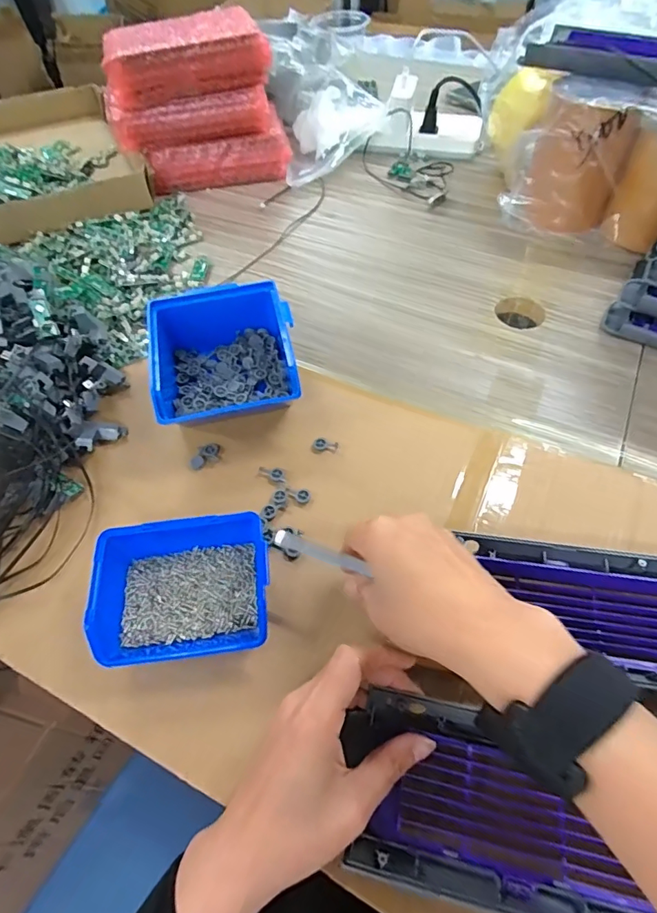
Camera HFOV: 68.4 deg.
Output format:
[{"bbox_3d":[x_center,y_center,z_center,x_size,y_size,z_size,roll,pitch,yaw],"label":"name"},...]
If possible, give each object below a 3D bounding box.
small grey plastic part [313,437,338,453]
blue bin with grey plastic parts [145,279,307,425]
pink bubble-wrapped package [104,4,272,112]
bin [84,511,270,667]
[{"bbox_3d":[-0.003,-0.009,0.407,0.021,0.004,0.012,8,57,7],"label":"small grey plastic part"},{"bbox_3d":[-0.089,-0.083,0.430,0.120,0.066,0.131,-12,55,-6],"label":"blue bin with grey plastic parts"},{"bbox_3d":[-0.182,-0.516,0.621,0.189,0.057,0.117,-12,55,-6],"label":"pink bubble-wrapped package"},{"bbox_3d":[-0.094,0.091,0.324,0.109,0.051,0.081,-7,55,-3],"label":"bin"}]

